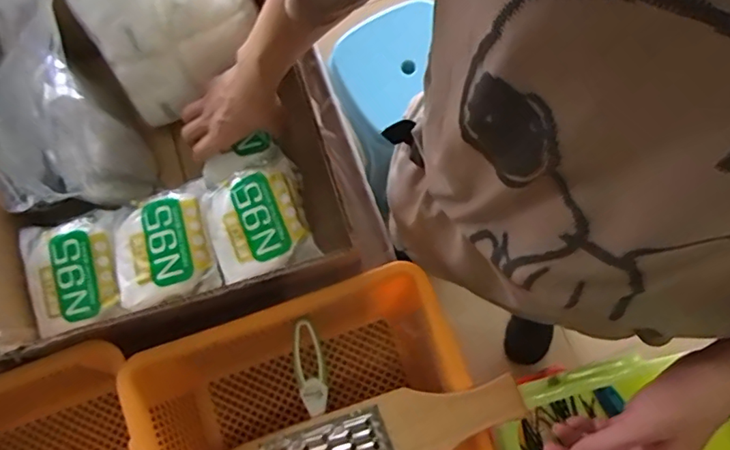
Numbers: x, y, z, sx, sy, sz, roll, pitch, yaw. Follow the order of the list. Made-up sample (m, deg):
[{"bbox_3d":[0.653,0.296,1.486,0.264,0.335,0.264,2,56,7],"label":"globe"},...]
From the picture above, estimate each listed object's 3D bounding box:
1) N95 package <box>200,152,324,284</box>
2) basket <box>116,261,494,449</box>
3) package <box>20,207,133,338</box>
[{"bbox_3d":[-0.133,-0.008,0.666,0.122,0.036,0.134,-19,80,-4],"label":"N95 package"},{"bbox_3d":[-0.067,0.237,0.652,0.370,0.148,0.276,-20,80,-4],"label":"basket"},{"bbox_3d":[-0.353,0.056,0.651,0.129,0.031,0.135,-14,80,-3],"label":"package"}]

